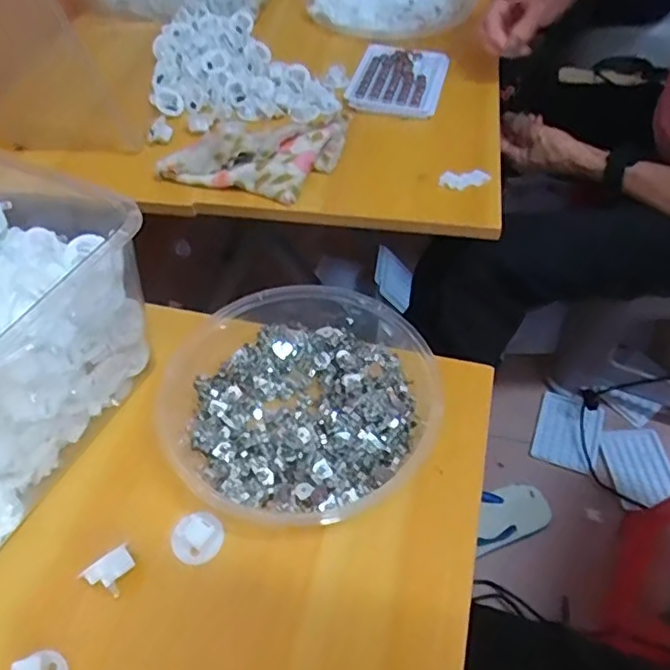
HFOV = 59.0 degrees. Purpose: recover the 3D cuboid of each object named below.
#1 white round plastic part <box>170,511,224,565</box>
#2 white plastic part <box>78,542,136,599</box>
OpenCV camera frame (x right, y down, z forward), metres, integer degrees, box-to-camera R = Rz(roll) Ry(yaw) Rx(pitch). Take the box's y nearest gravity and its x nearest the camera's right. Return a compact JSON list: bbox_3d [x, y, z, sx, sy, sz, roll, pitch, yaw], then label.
[{"bbox_3d":[-0.088,0.129,0.378,0.031,0.009,0.029,-1,53,1],"label":"white round plastic part"},{"bbox_3d":[-0.136,0.144,0.362,0.019,0.026,0.029,35,61,24],"label":"white plastic part"}]

